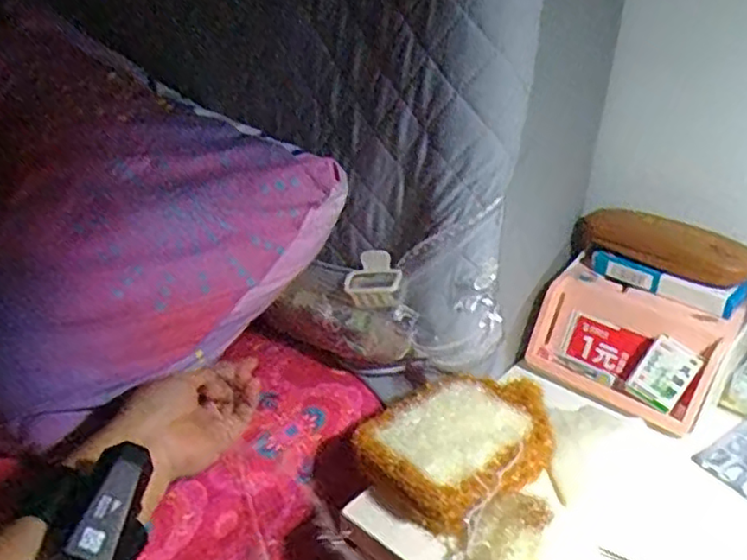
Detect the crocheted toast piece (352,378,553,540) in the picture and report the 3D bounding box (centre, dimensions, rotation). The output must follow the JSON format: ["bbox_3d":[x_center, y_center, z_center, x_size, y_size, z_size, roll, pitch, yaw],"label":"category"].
[{"bbox_3d":[0.068,0.131,0.529,0.125,0.045,0.144,23,36,35],"label":"crocheted toast piece"}]

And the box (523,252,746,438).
[{"bbox_3d":[0.251,0.051,0.623,0.170,0.077,0.140,22,36,34],"label":"box"}]

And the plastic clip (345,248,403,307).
[{"bbox_3d":[0.000,-0.001,0.568,0.048,0.043,0.029,1,29,2],"label":"plastic clip"}]

